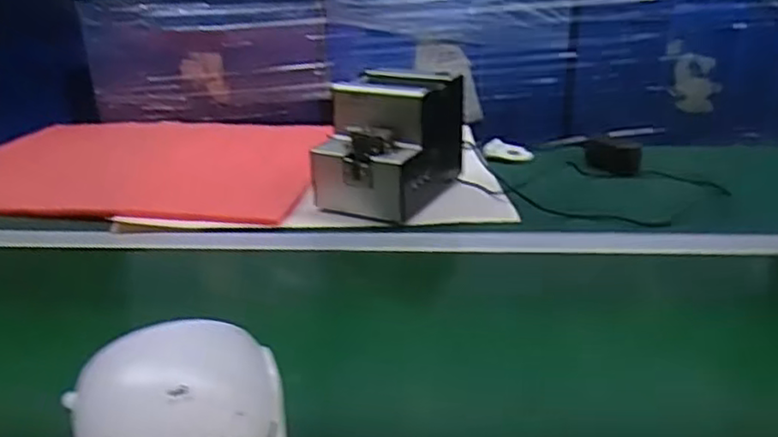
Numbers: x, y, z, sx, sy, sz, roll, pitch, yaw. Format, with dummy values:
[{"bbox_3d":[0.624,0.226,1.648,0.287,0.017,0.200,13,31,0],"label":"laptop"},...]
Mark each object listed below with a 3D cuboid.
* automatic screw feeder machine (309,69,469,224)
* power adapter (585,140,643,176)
[{"bbox_3d":[0.004,-0.100,0.865,0.127,0.142,0.184,11,26,26],"label":"automatic screw feeder machine"},{"bbox_3d":[0.322,-0.091,0.979,0.079,0.043,0.043,9,25,20],"label":"power adapter"}]

